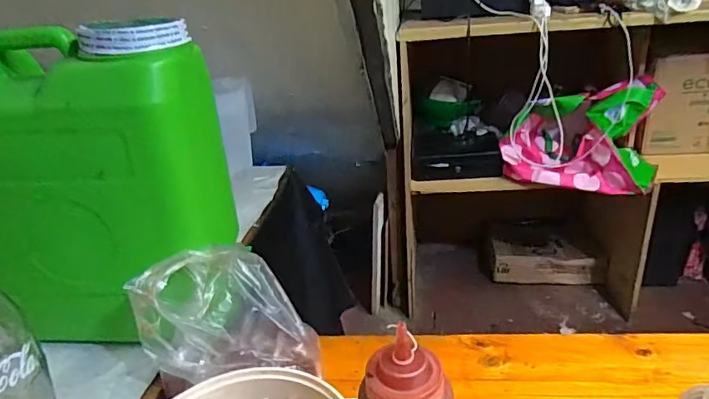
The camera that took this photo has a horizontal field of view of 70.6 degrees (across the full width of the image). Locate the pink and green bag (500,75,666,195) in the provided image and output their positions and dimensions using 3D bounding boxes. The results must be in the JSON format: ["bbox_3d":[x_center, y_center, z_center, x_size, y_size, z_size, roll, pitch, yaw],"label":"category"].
[{"bbox_3d":[0.716,-0.210,1.579,0.412,0.273,0.335,9,28,27],"label":"pink and green bag"}]

